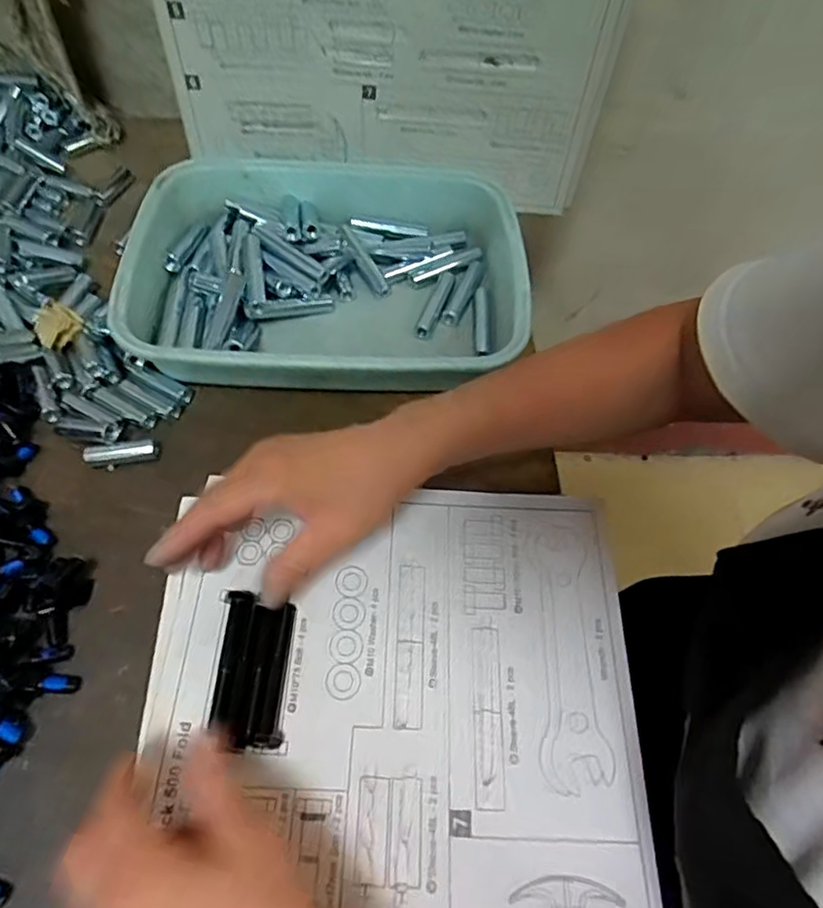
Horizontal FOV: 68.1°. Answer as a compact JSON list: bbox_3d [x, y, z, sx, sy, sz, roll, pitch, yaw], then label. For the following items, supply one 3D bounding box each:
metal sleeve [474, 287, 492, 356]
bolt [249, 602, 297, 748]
[{"bbox_3d":[0.061,-0.113,0.518,0.010,0.011,0.073,3,59,-4],"label":"metal sleeve"},{"bbox_3d":[-0.078,0.127,0.356,0.014,0.017,0.080,5,53,-1],"label":"bolt"}]

